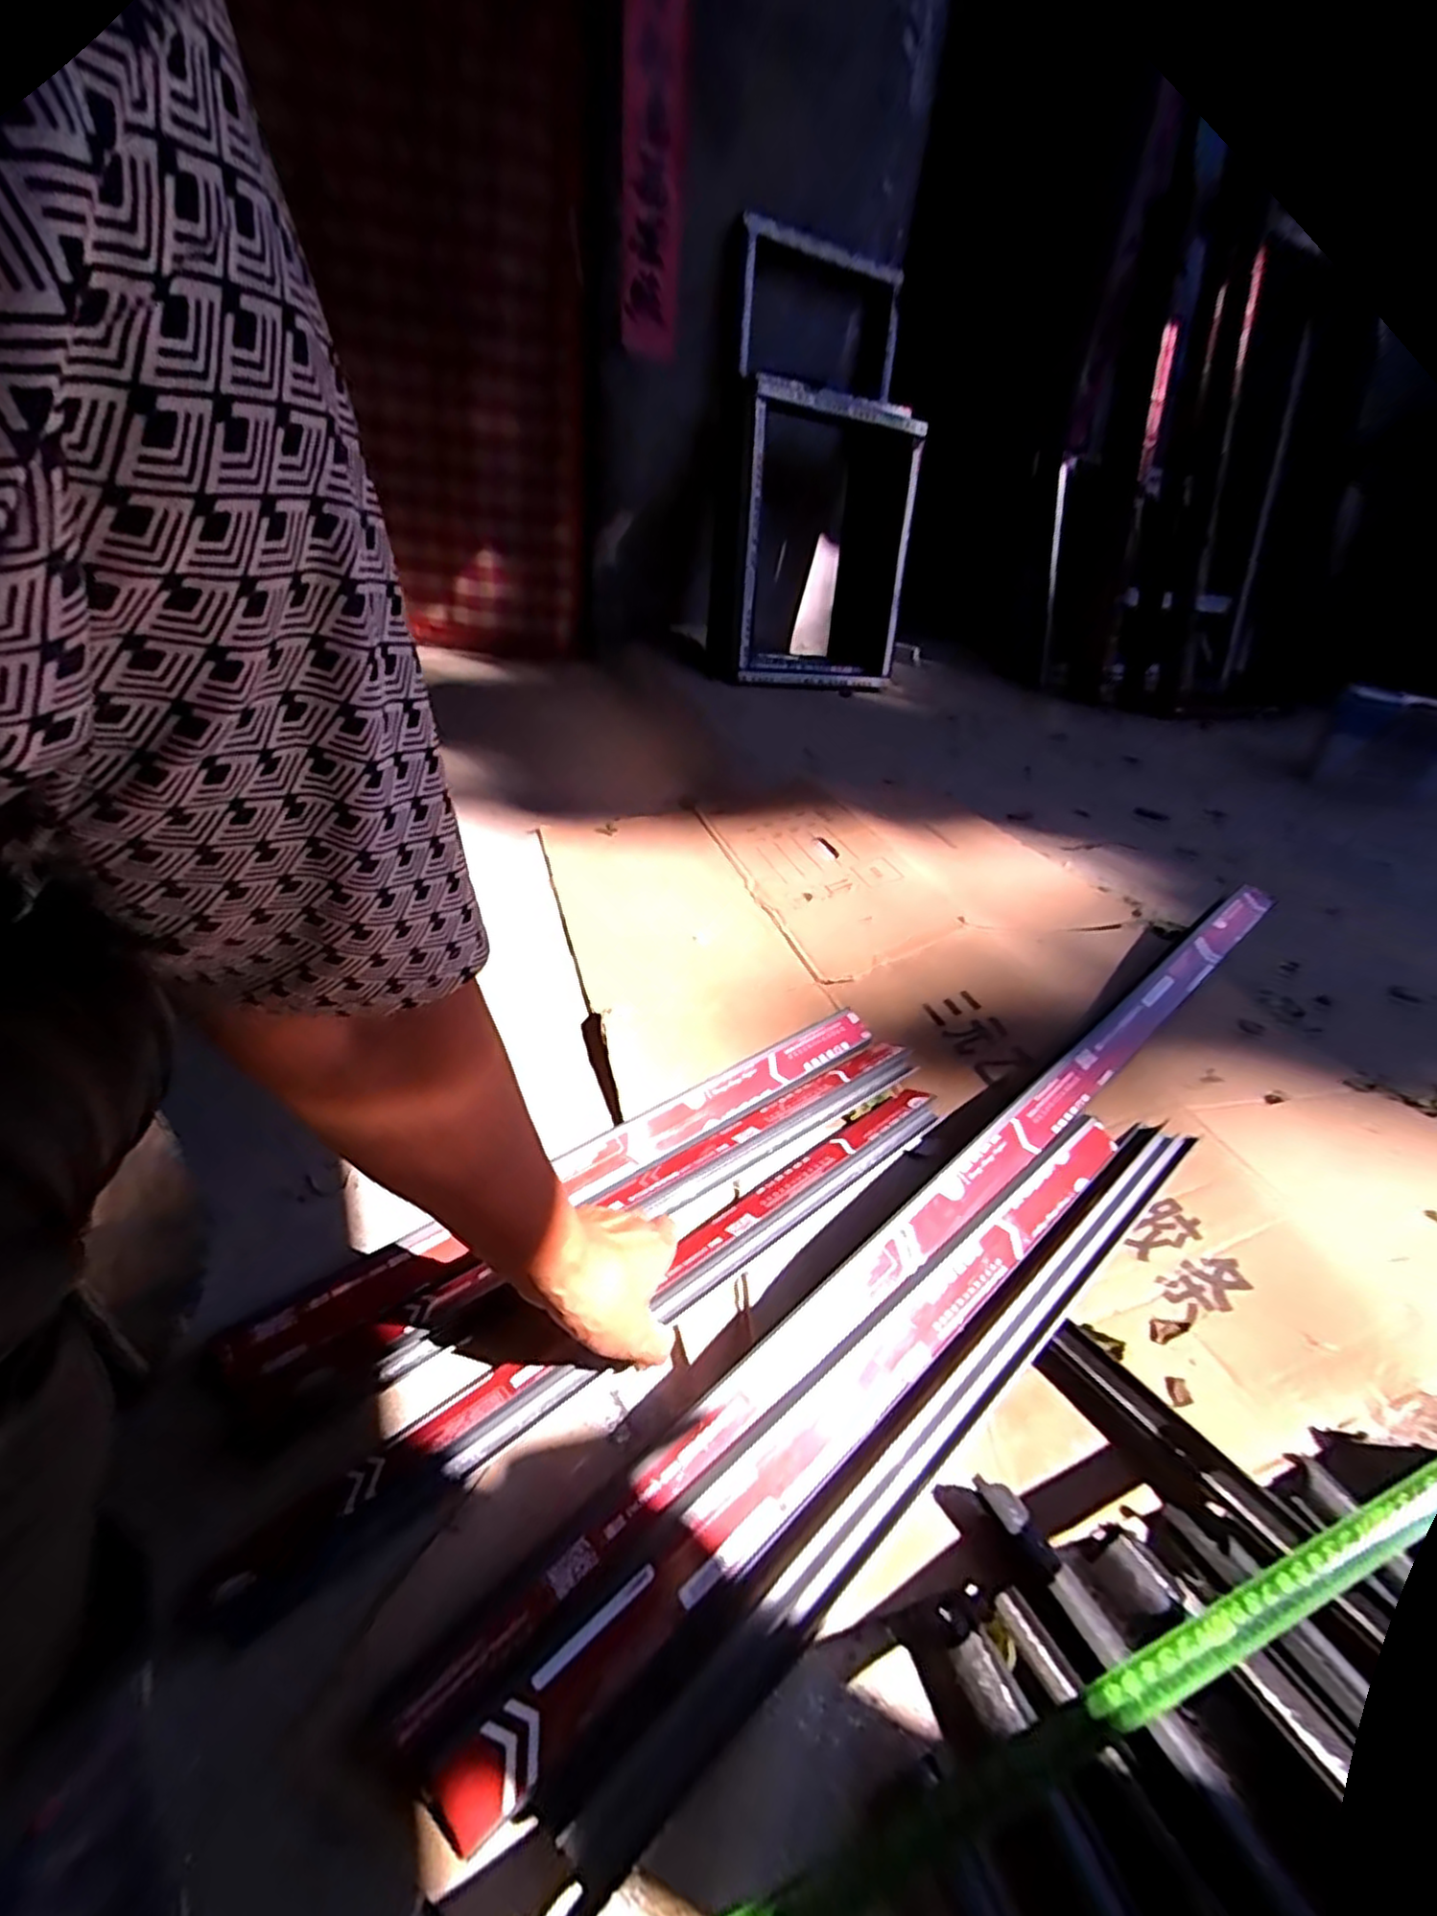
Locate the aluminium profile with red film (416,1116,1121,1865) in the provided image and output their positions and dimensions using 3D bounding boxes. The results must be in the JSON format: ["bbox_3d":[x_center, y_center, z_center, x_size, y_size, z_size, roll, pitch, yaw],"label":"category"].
[{"bbox_3d":[0.110,0.278,0.499,0.618,0.029,0.044,-21,42,-37],"label":"aluminium profile with red film"}]

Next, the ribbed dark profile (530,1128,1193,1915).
[{"bbox_3d":[0.163,0.288,0.495,0.624,0.019,0.046,-21,42,-37],"label":"ribbed dark profile"}]

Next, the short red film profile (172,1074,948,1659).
[{"bbox_3d":[-0.038,0.248,0.558,0.610,0.033,0.050,-23,41,-33],"label":"short red film profile"}]

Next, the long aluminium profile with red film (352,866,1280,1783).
[{"bbox_3d":[0.265,0.163,0.652,1.105,0.043,0.054,-22,42,-36],"label":"long aluminium profile with red film"}]

